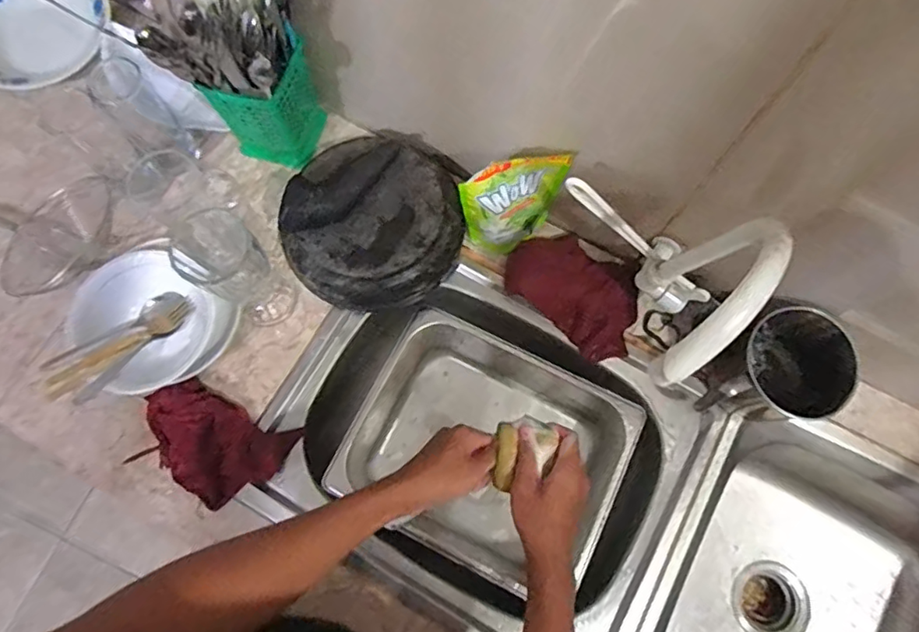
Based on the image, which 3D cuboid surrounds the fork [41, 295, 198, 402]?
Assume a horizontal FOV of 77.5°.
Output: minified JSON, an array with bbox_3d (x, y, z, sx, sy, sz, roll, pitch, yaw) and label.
[{"bbox_3d":[-0.399,0.036,0.679,0.178,0.013,0.027,-39,77,-27],"label":"fork"}]

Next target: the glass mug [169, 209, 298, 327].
[{"bbox_3d":[-0.251,-0.049,0.654,0.074,0.176,0.077,-33,77,-9],"label":"glass mug"}]

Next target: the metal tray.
[{"bbox_3d":[0.034,0.175,0.754,0.325,0.106,0.267,26,75,7],"label":"metal tray"}]

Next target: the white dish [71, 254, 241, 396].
[{"bbox_3d":[-0.373,0.013,0.697,0.174,0.063,0.156,34,76,9],"label":"white dish"}]

